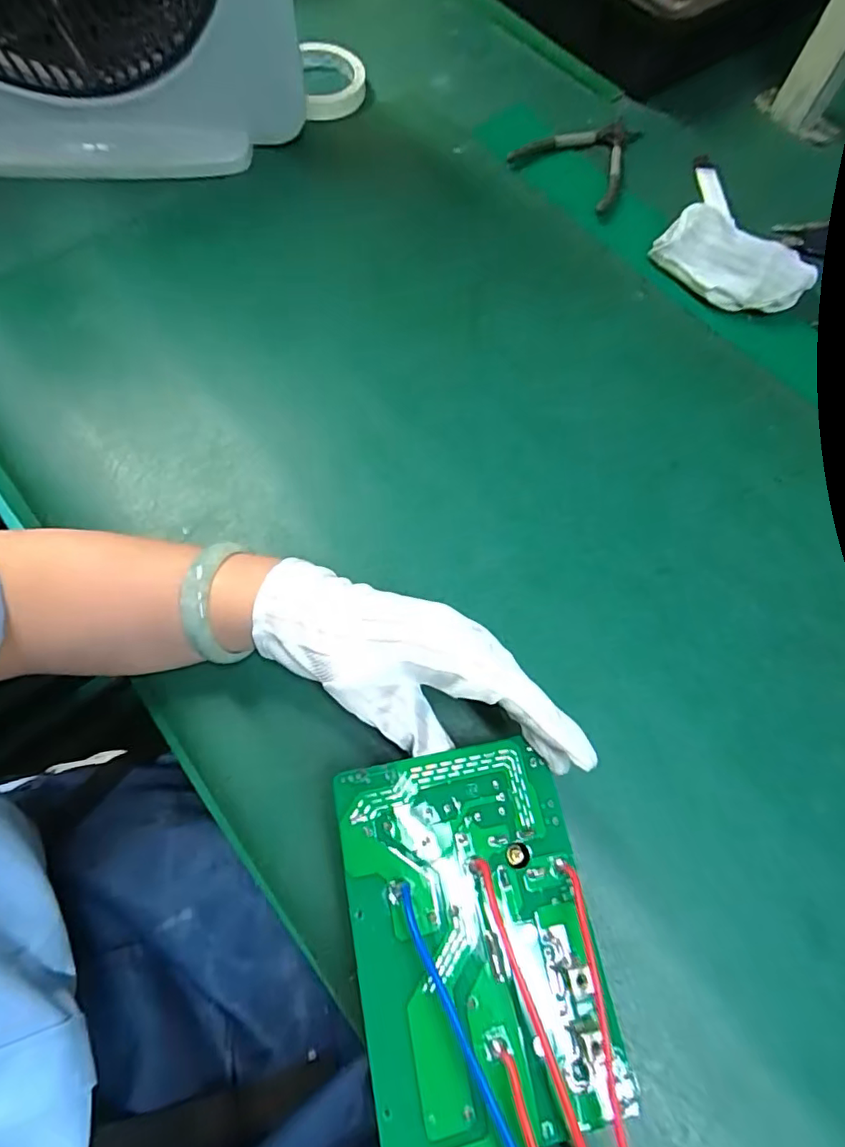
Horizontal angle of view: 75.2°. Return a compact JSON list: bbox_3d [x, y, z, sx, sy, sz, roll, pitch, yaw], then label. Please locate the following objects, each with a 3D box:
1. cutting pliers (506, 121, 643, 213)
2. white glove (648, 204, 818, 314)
[{"bbox_3d":[0.164,-0.413,0.535,0.110,0.010,0.136,37,71,12],"label":"cutting pliers"},{"bbox_3d":[0.267,-0.267,0.473,0.120,0.034,0.069,42,72,13],"label":"white glove"}]

